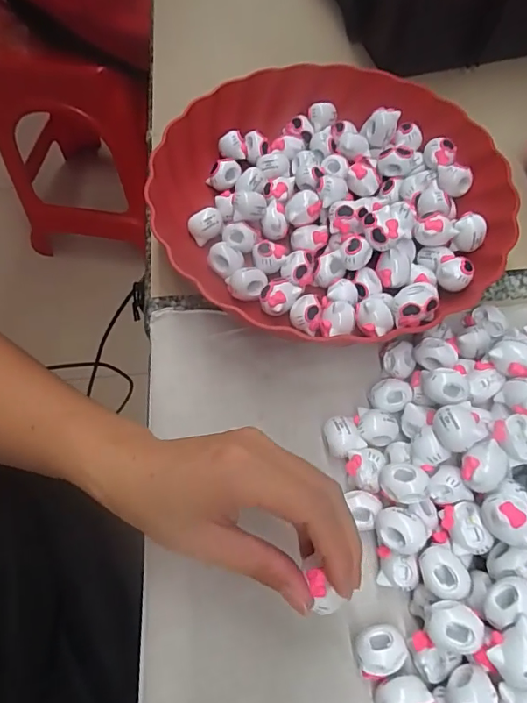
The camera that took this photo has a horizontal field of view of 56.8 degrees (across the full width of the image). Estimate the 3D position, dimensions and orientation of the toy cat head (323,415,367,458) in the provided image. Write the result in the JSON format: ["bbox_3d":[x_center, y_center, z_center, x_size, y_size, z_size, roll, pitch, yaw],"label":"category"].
[{"bbox_3d":[0.047,0.052,0.292,0.021,0.020,0.023,0,63,-1],"label":"toy cat head"}]

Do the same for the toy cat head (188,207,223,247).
[{"bbox_3d":[-0.041,-0.091,0.353,0.026,0.016,0.015,-32,68,-16],"label":"toy cat head"}]

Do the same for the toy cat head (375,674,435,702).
[{"bbox_3d":[0.066,0.167,0.233,0.026,0.020,0.019,-8,63,-5],"label":"toy cat head"}]

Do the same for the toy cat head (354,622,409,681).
[{"bbox_3d":[0.057,0.148,0.243,0.024,0.019,0.022,-9,64,-5],"label":"toy cat head"}]

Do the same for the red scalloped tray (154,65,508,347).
[{"bbox_3d":[0.051,-0.111,0.355,0.241,0.046,0.235,36,68,16],"label":"red scalloped tray"}]

